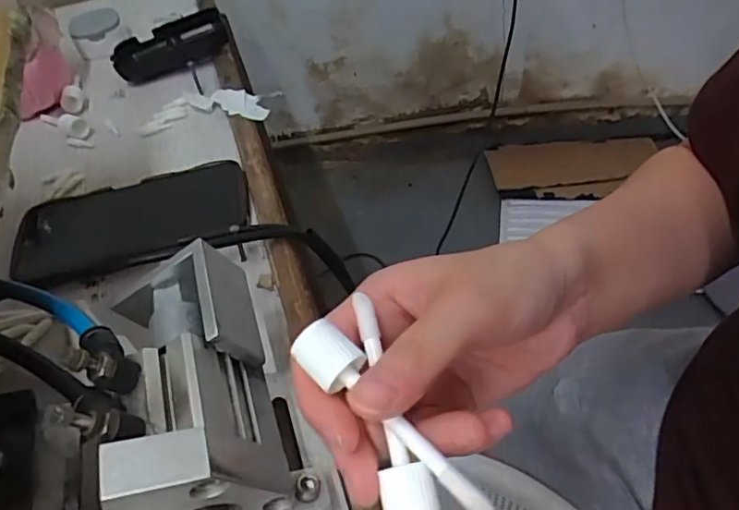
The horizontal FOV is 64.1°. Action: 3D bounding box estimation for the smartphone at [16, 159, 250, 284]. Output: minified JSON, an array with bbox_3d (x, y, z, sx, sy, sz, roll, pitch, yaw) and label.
[{"bbox_3d":[-0.176,-0.027,0.441,0.168,0.009,0.075,-16,57,-7],"label":"smartphone"}]

